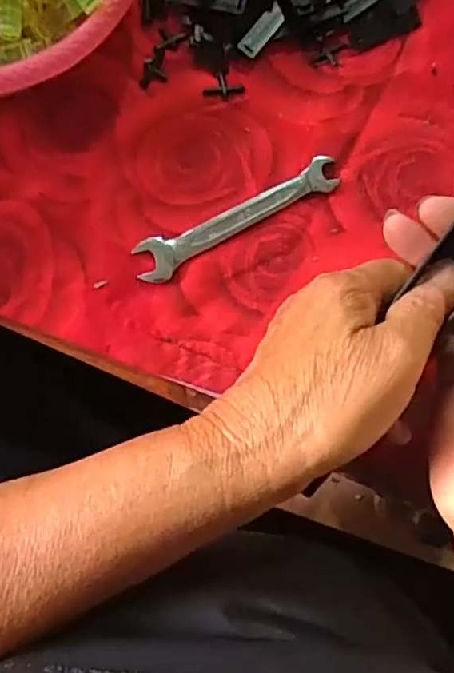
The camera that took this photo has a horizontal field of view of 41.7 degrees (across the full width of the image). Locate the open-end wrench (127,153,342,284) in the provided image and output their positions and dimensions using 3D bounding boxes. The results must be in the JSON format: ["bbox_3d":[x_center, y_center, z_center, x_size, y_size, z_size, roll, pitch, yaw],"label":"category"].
[{"bbox_3d":[0.007,-0.062,0.310,0.115,0.007,0.020,-28,90,-8],"label":"open-end wrench"}]

